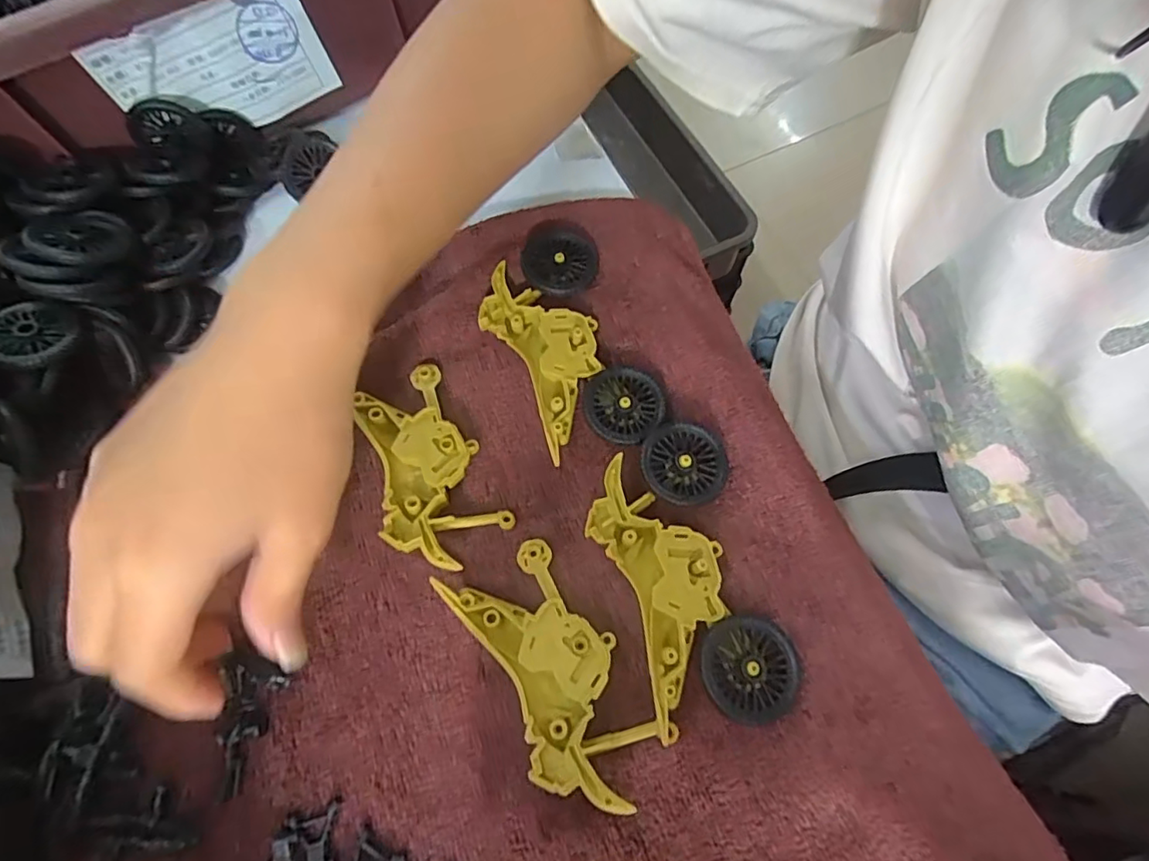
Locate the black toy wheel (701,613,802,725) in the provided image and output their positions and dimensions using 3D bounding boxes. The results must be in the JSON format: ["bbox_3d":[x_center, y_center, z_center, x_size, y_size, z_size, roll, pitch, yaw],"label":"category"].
[{"bbox_3d":[0.068,0.092,0.221,0.037,0.009,0.037,-1,67,2],"label":"black toy wheel"}]

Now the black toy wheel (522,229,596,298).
[{"bbox_3d":[-0.007,-0.088,0.293,0.037,0.008,0.040,-1,67,2],"label":"black toy wheel"}]

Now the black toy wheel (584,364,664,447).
[{"bbox_3d":[0.023,-0.012,0.264,0.035,0.007,0.037,-1,67,2],"label":"black toy wheel"}]

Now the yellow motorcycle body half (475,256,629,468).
[{"bbox_3d":[-0.011,-0.039,0.275,0.048,0.010,0.099,-24,68,-8],"label":"yellow motorcycle body half"}]

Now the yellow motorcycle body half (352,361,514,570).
[{"bbox_3d":[-0.068,0.016,0.257,0.048,0.011,0.093,-27,68,-9],"label":"yellow motorcycle body half"}]

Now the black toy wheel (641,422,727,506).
[{"bbox_3d":[0.048,0.015,0.251,0.035,0.010,0.035,-1,67,2],"label":"black toy wheel"}]

